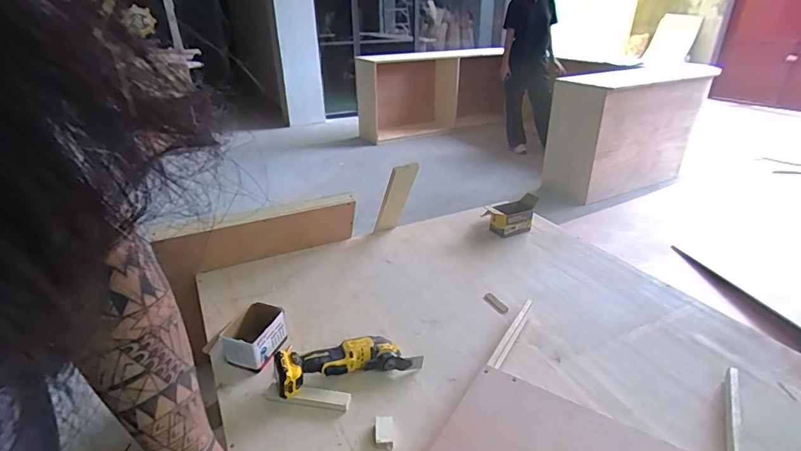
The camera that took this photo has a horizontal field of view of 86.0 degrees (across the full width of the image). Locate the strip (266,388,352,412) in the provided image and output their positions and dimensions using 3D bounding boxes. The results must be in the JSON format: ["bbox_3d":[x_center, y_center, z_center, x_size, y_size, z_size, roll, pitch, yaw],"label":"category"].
[{"bbox_3d":[-0.187,0.348,0.872,0.170,0.015,0.036,5,27,9],"label":"strip"}]

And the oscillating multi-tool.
[{"bbox_3d":[-0.109,0.291,0.931,0.306,0.075,0.103,-8,28,-16],"label":"oscillating multi-tool"}]

